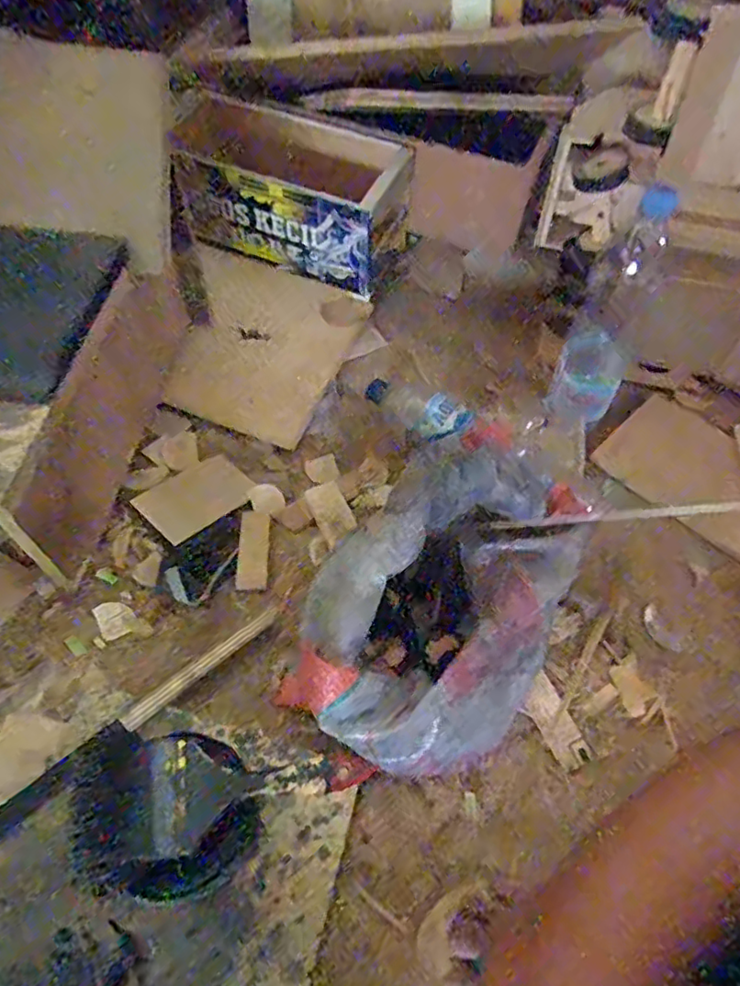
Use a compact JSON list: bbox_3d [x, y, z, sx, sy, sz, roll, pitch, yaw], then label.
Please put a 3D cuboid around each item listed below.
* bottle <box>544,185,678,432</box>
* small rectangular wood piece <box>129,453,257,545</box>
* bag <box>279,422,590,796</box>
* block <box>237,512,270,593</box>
[{"bbox_3d":[0.325,-0.233,0.810,0.094,0.303,0.099,18,31,6],"label":"bottle"},{"bbox_3d":[-0.222,0.004,0.780,0.090,0.010,0.138,42,53,19],"label":"small rectangular wood piece"},{"bbox_3d":[0.095,0.093,0.673,0.234,0.108,0.433,26,57,13],"label":"bag"},{"bbox_3d":[-0.142,0.070,0.743,0.035,0.009,0.103,0,60,-4],"label":"block"}]

